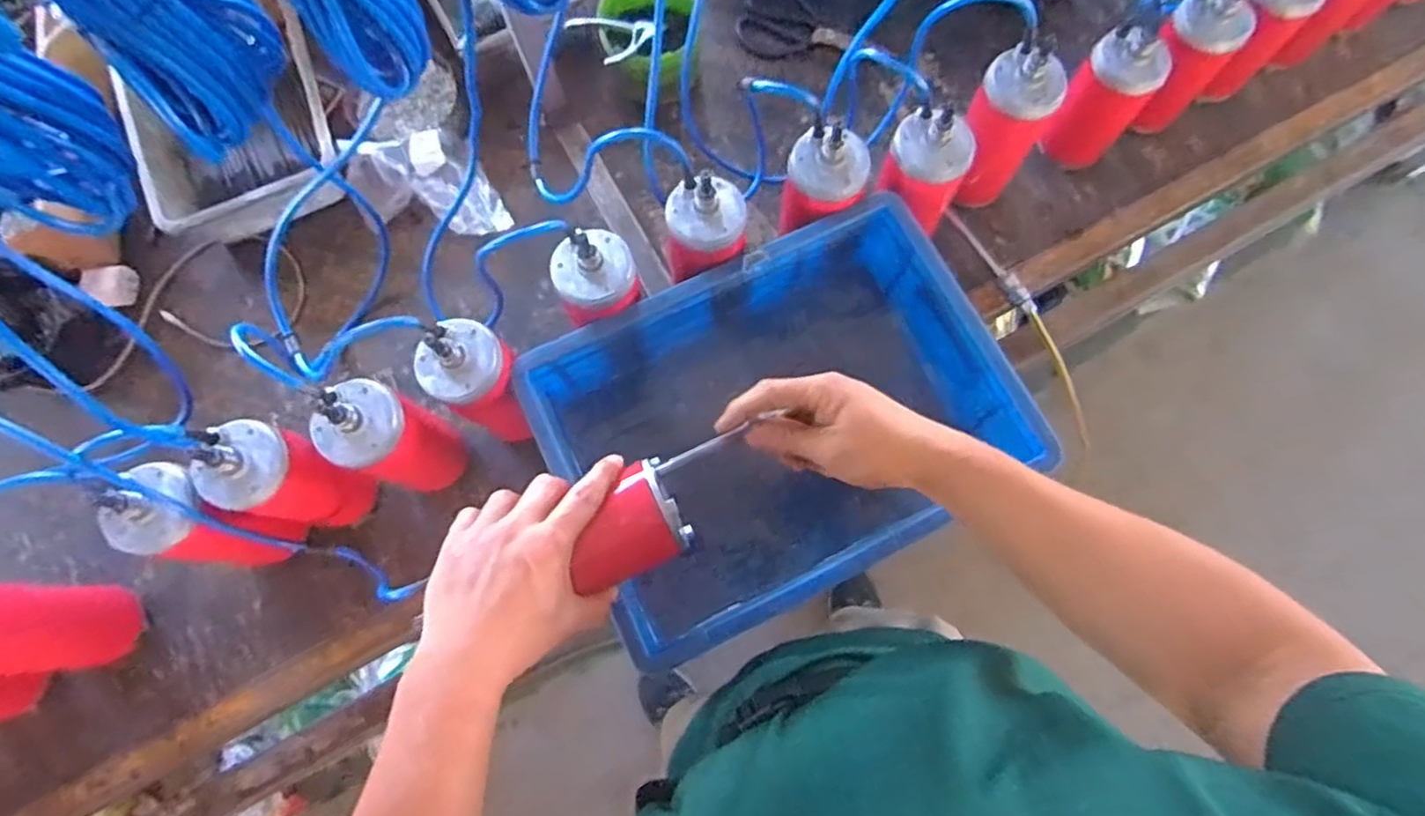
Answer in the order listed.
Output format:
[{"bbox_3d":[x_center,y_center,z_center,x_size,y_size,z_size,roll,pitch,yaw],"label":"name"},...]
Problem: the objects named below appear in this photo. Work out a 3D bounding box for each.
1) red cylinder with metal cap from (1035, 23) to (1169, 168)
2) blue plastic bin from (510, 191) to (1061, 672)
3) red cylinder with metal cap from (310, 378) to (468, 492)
[{"bbox_3d":[0.428,-0.335,0.737,0.074,0.157,0.072,39,79,11],"label":"red cylinder with metal cap"},{"bbox_3d":[0.059,0.012,0.629,0.393,0.103,0.300,-26,76,-6],"label":"blue plastic bin"},{"bbox_3d":[-0.292,0.029,0.619,0.075,0.152,0.072,0,75,1],"label":"red cylinder with metal cap"}]

